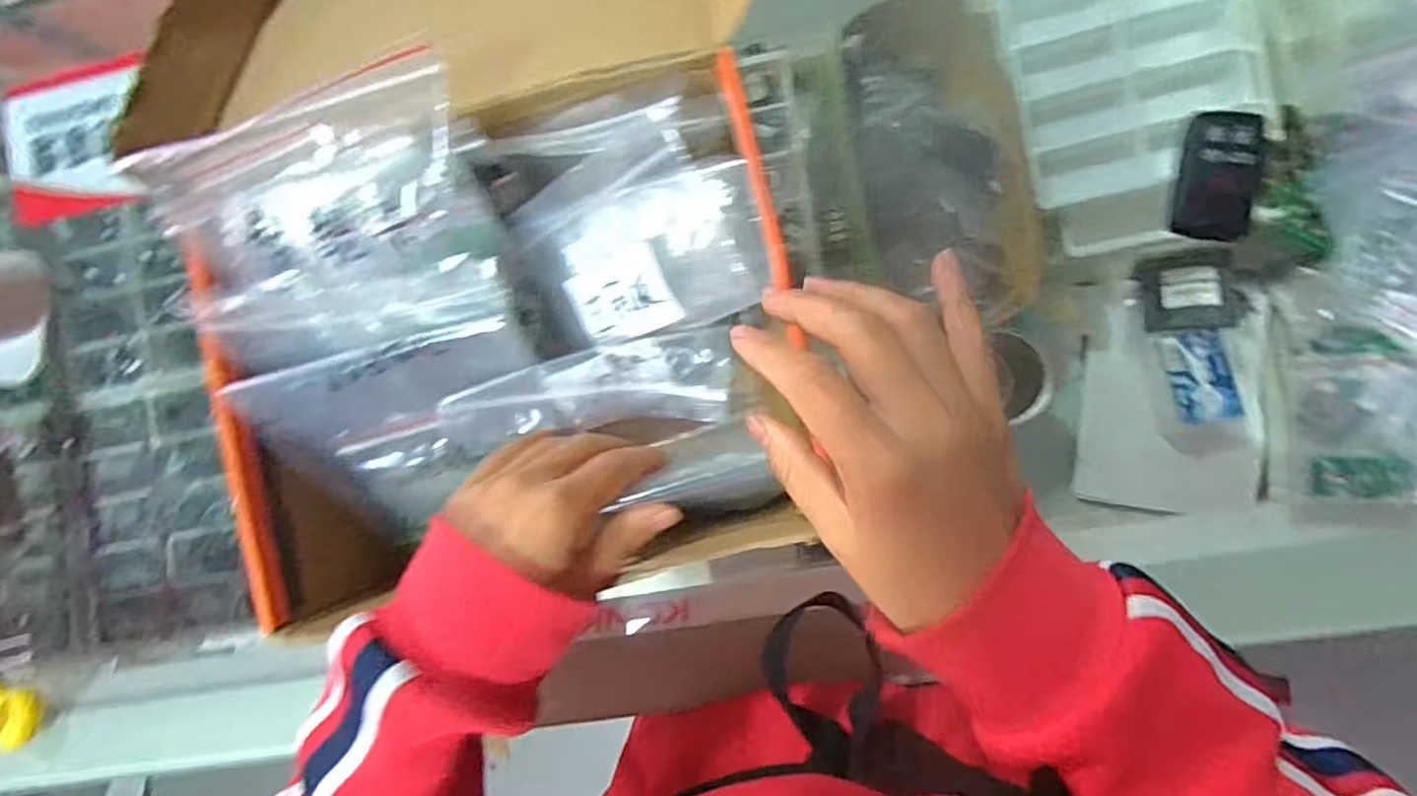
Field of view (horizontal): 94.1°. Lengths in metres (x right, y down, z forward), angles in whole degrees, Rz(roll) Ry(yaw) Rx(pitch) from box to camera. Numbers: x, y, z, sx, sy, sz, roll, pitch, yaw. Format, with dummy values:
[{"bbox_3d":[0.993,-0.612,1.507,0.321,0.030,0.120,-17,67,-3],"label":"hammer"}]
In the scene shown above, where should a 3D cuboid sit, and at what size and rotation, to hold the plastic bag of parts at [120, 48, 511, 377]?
[{"bbox_3d":[-0.172,-0.076,0.300,0.149,0.032,0.107,-10,108,9],"label":"plastic bag of parts"}]

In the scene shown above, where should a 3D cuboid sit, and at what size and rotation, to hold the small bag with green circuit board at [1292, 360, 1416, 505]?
[{"bbox_3d":[0.329,0.017,0.329,0.055,0.014,0.071,0,99,26],"label":"small bag with green circuit board"}]

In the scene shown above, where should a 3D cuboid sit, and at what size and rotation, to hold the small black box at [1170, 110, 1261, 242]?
[{"bbox_3d":[0.265,-0.116,0.343,0.033,0.019,0.064,7,89,8],"label":"small black box"}]

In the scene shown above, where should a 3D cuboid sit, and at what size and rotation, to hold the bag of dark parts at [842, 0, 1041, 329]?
[{"bbox_3d":[0.204,-0.219,0.607,0.142,0.057,0.316,-11,87,8],"label":"bag of dark parts"}]

